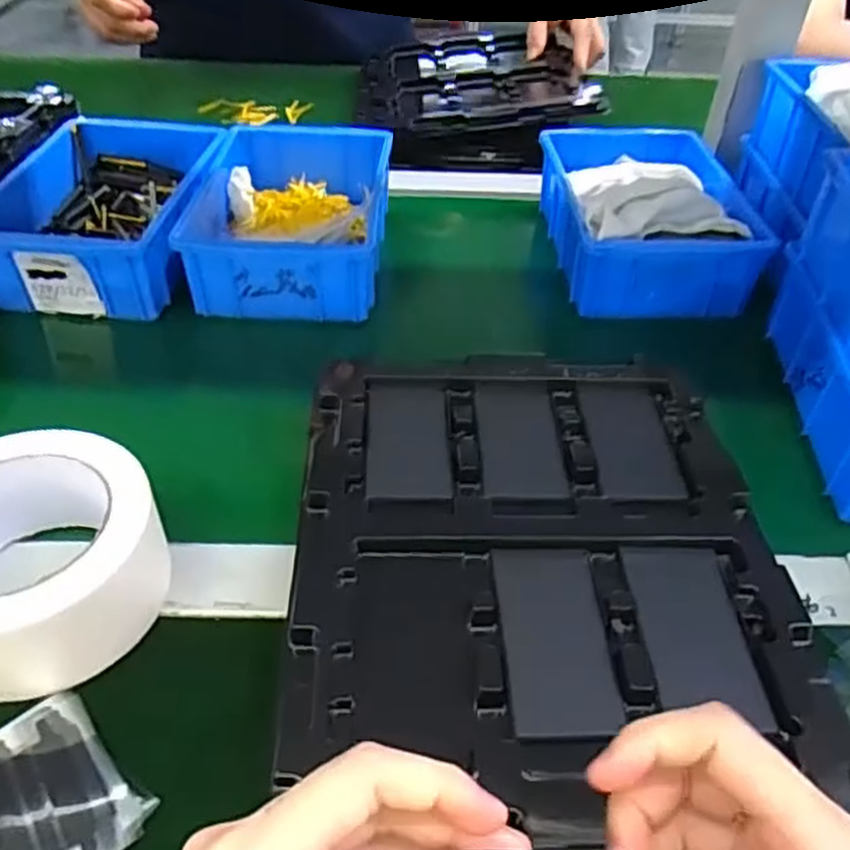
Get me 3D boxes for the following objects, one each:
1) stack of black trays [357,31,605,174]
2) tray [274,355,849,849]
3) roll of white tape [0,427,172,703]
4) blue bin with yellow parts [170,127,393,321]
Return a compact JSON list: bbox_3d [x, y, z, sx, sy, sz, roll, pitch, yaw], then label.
[{"bbox_3d":[0.050,-0.358,0.807,0.231,0.052,0.278,0,43,-4],"label":"stack of black trays"},{"bbox_3d":[0.051,0.056,0.365,0.219,0.034,0.264,1,43,-3],"label":"tray"},{"bbox_3d":[-0.180,0.056,0.344,0.112,0.046,0.107,2,43,-2],"label":"roll of white tape"},{"bbox_3d":[-0.102,-0.168,0.595,0.137,0.053,0.210,3,43,0],"label":"blue bin with yellow parts"}]

